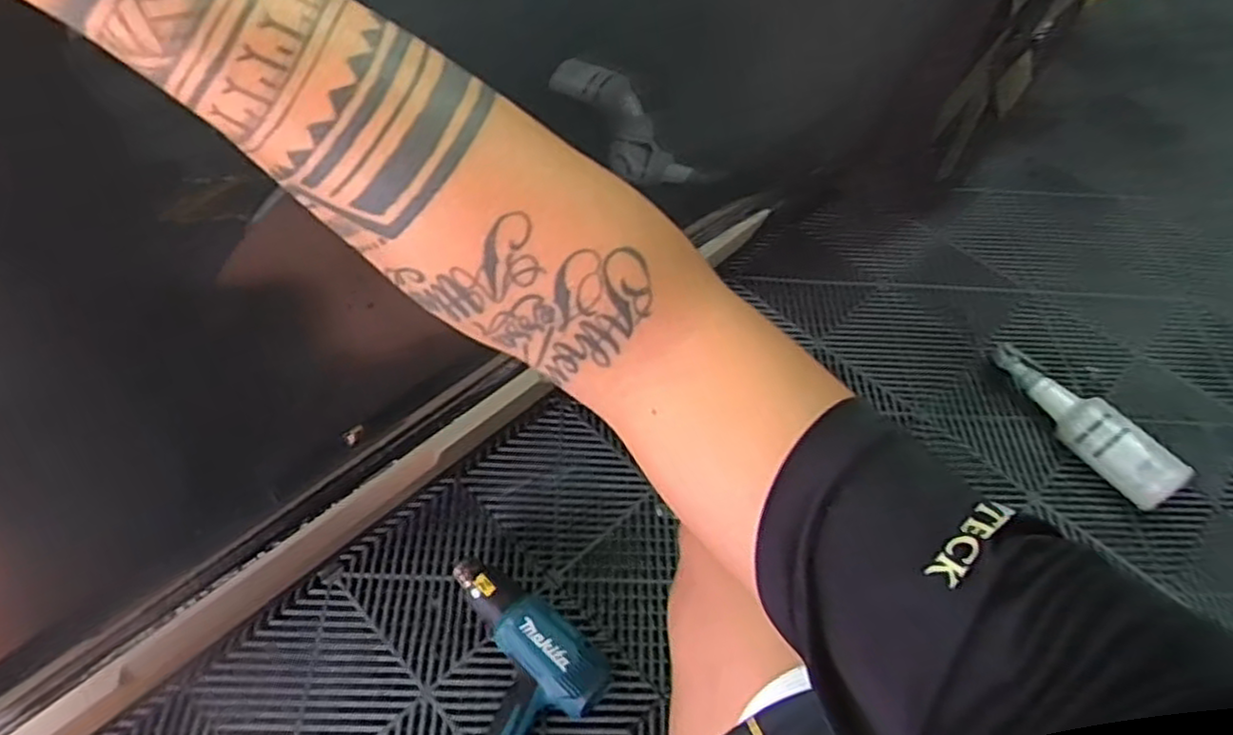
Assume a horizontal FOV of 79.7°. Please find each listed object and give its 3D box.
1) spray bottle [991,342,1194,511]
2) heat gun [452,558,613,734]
[{"bbox_3d":[0.701,0.066,1.121,0.065,0.098,0.324,-16,56,-14],"label":"spray bottle"},{"bbox_3d":[-0.143,0.353,0.877,0.214,0.079,0.229,-37,63,-26],"label":"heat gun"}]

